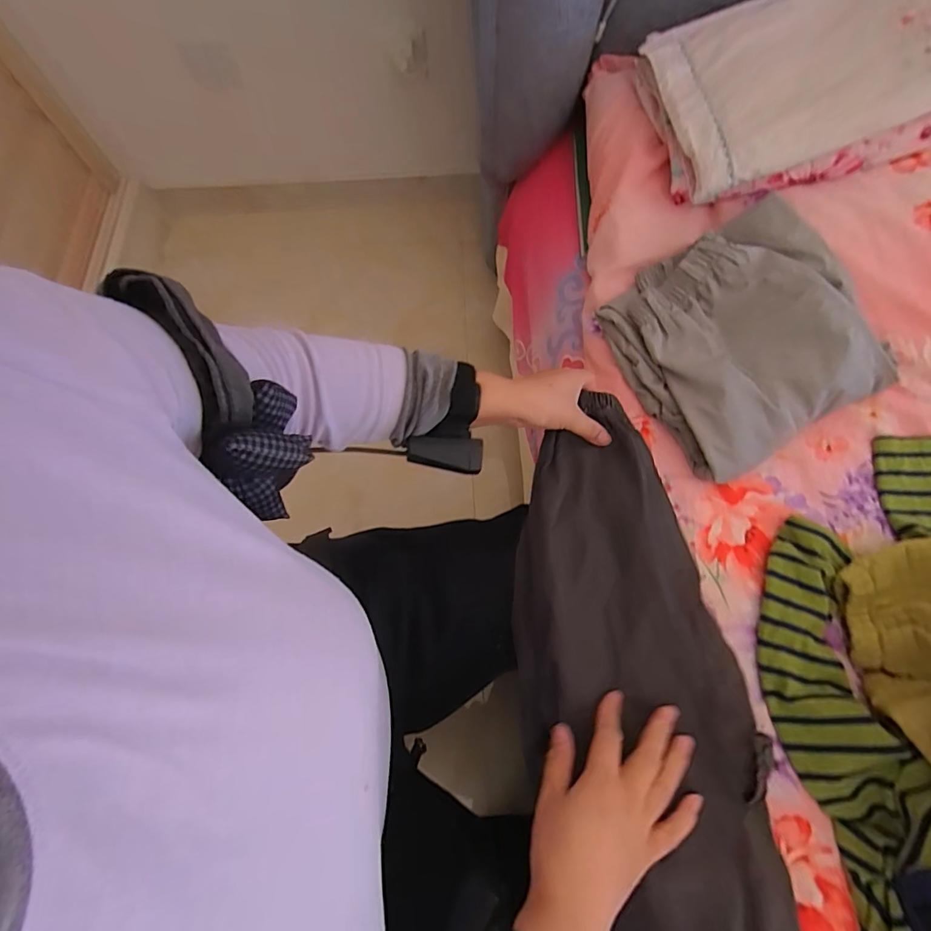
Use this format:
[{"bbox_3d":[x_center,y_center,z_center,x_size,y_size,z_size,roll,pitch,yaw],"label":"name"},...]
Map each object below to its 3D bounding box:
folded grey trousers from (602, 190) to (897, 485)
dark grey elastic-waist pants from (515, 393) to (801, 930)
[{"bbox_3d":[0.301,-0.144,0.526,0.226,0.086,0.253,-27,71,-8],"label":"folded grey trousers"},{"bbox_3d":[0.146,0.215,0.405,0.172,0.053,0.567,-7,69,-1],"label":"dark grey elastic-waist pants"}]

